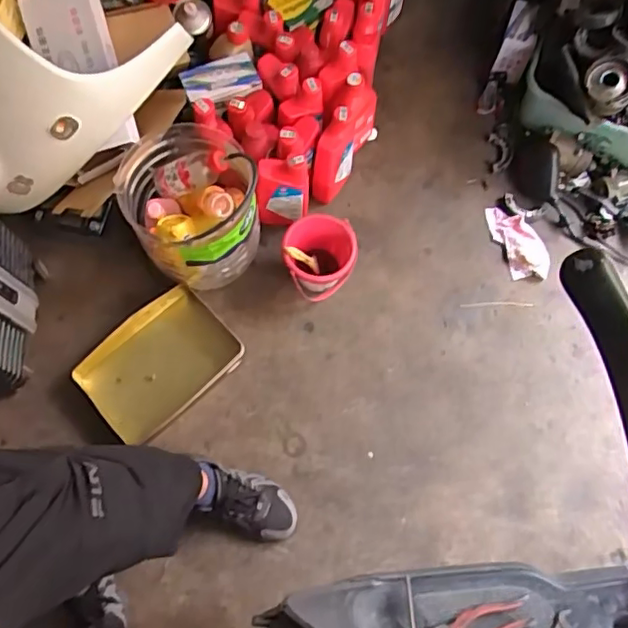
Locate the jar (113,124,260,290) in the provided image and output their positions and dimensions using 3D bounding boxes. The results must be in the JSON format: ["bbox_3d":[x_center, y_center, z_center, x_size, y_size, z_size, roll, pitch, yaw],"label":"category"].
[{"bbox_3d":[-0.238,-0.209,1.155,0.237,0.251,0.257,0,72,-1],"label":"jar"}]

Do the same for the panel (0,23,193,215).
[{"bbox_3d":[-0.520,-0.457,1.075,0.341,0.308,0.492,44,76,12],"label":"panel"}]

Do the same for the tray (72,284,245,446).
[{"bbox_3d":[-0.326,0.100,1.216,0.303,0.040,0.234,-40,77,-13],"label":"tray"}]

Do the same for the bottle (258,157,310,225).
[{"bbox_3d":[-0.065,-0.260,1.239,0.108,0.175,0.086,0,72,-1],"label":"bottle"}]

